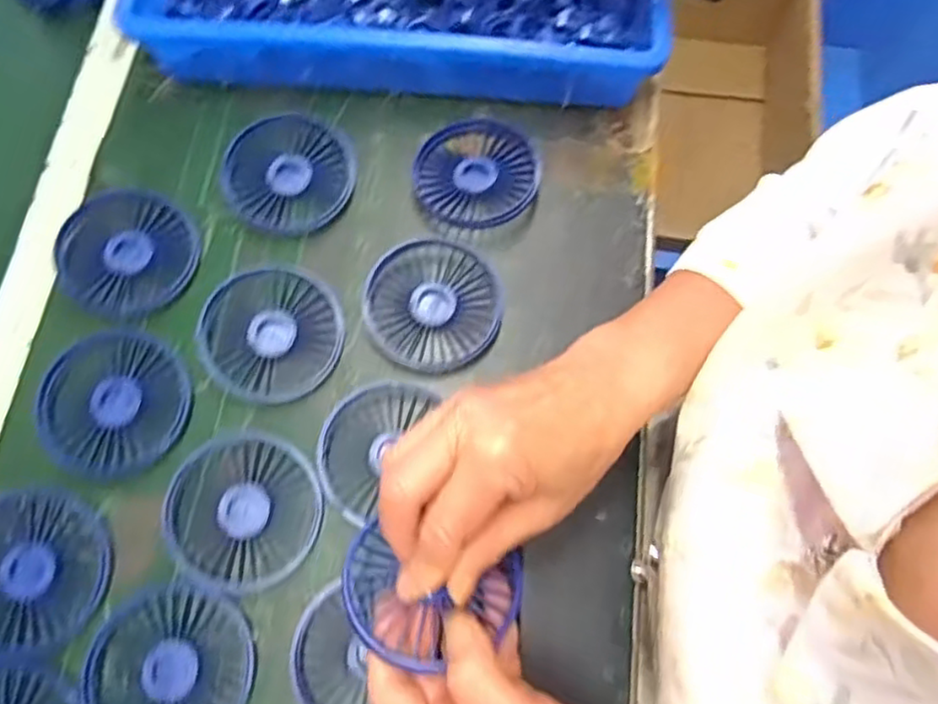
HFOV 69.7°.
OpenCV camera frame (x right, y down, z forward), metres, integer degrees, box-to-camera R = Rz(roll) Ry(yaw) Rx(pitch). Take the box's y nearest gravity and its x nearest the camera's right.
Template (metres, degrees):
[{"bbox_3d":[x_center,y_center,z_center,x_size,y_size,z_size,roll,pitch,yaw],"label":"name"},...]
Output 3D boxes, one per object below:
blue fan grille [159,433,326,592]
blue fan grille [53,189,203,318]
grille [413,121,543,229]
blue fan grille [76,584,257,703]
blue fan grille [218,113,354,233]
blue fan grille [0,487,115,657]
[{"bbox_3d":[-0.134,0.093,0.400,0.086,0.013,0.086,0,72,1],"label":"blue fan grille"},{"bbox_3d":[-0.224,-0.066,0.447,0.087,0.012,0.086,2,71,-6],"label":"blue fan grille"},{"bbox_3d":[0.005,-0.124,0.476,0.084,0.018,0.081,0,72,1],"label":"grille"},{"bbox_3d":[-0.165,0.173,0.367,0.087,0.014,0.083,0,72,1],"label":"blue fan grille"},{"bbox_3d":[-0.125,-0.122,0.466,0.084,0.021,0.083,0,72,1],"label":"blue fan grille"},{"bbox_3d":[-0.252,0.122,0.382,0.084,0.008,0.085,0,72,1],"label":"blue fan grille"}]

